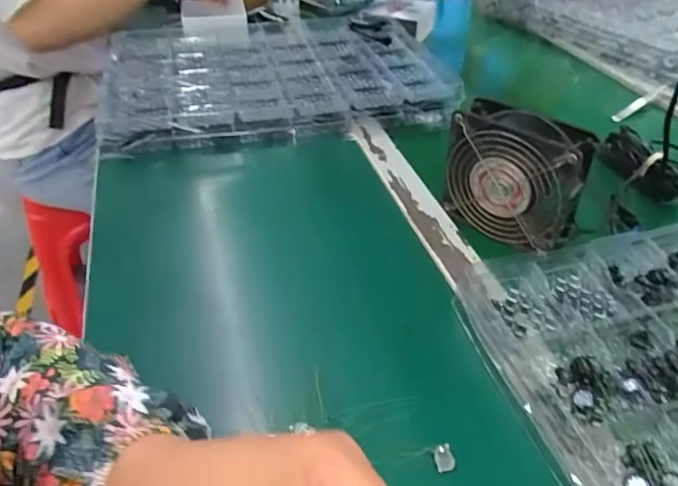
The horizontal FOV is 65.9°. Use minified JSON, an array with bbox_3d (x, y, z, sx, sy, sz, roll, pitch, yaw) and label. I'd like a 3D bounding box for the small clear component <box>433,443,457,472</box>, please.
[{"bbox_3d":[0.067,0.136,0.331,0.013,0.009,0.014,-11,41,-15],"label":"small clear component"}]

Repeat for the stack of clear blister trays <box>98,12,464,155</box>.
[{"bbox_3d":[-0.096,-0.251,0.762,0.444,0.043,0.365,-9,40,-10],"label":"stack of clear blister trays"}]

